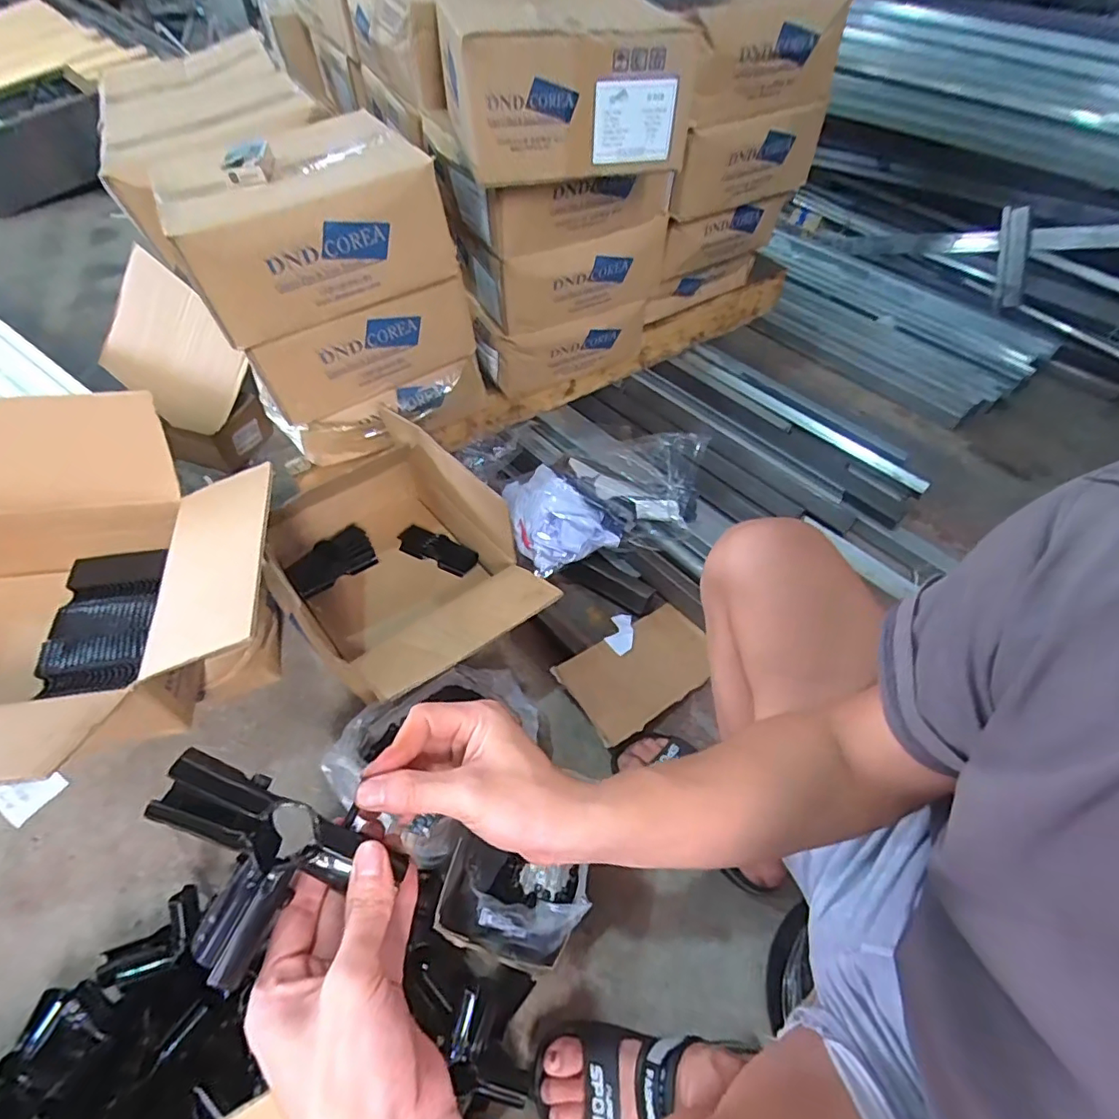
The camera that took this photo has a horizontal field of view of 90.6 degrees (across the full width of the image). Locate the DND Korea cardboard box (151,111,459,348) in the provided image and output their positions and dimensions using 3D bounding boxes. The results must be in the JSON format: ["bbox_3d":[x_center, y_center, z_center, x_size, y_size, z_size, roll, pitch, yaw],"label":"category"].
[{"bbox_3d":[-0.324,-0.443,0.720,0.301,0.154,0.239,-20,55,-17],"label":"DND Korea cardboard box"}]

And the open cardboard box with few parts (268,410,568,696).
[{"bbox_3d":[-0.230,0.008,0.818,0.267,0.246,0.421,-32,59,-25],"label":"open cardboard box with few parts"}]

